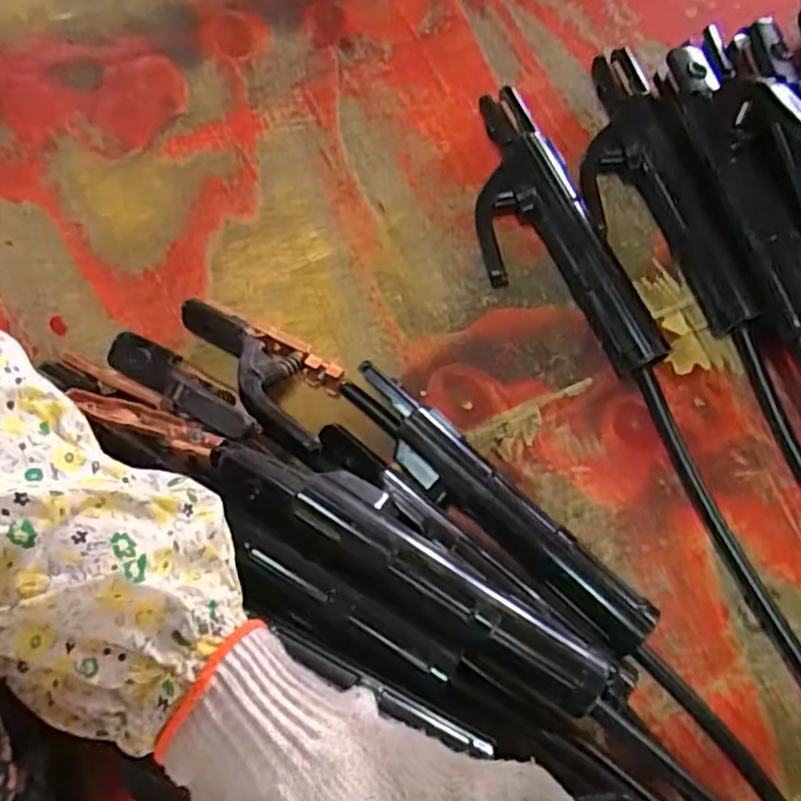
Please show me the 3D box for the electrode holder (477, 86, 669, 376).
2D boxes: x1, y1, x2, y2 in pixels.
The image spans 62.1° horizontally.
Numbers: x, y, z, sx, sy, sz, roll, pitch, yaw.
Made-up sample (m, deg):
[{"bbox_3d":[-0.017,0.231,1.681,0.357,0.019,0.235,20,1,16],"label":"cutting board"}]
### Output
[{"bbox_3d":[0.082,-0.096,0.389,0.062,0.032,0.188,-21,72,-5],"label":"electrode holder"}]

